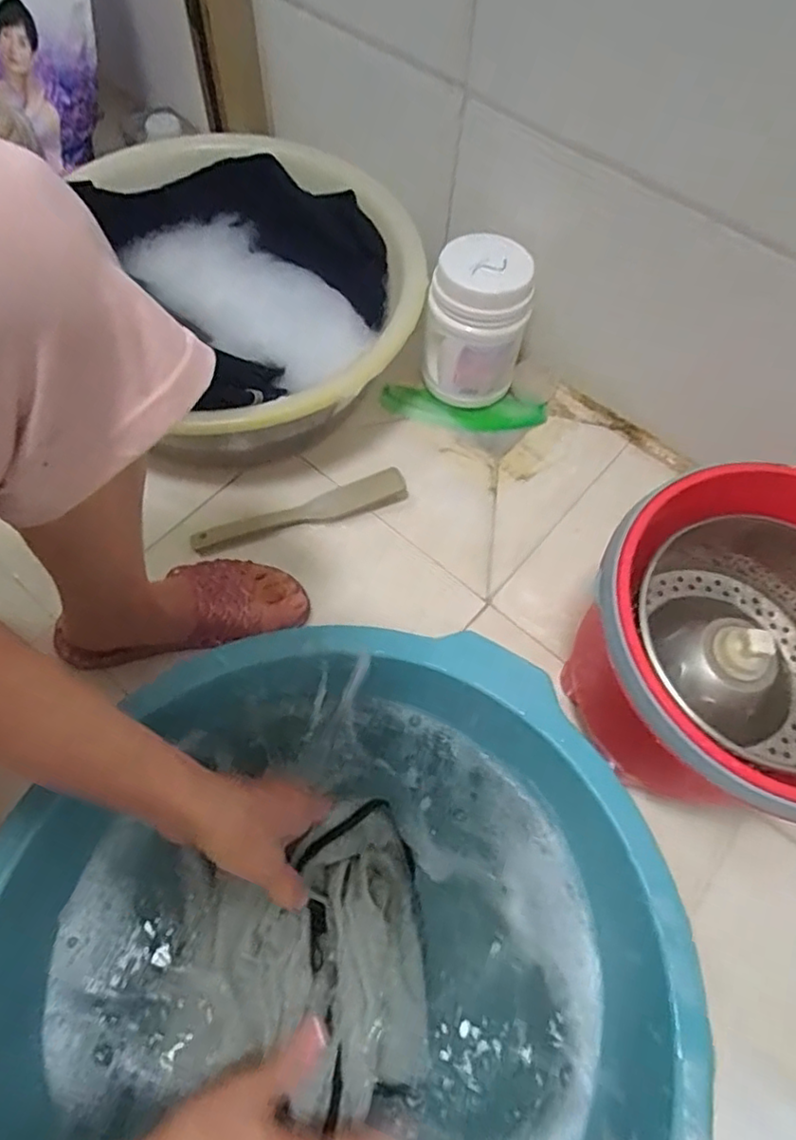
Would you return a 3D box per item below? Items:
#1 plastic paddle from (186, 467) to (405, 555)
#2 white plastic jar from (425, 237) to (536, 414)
[{"bbox_3d":[-0.104,-0.062,0.668,0.229,0.020,0.039,-19,65,-12],"label":"plastic paddle"},{"bbox_3d":[0.088,-0.273,0.706,0.107,0.172,0.094,11,63,4],"label":"white plastic jar"}]

